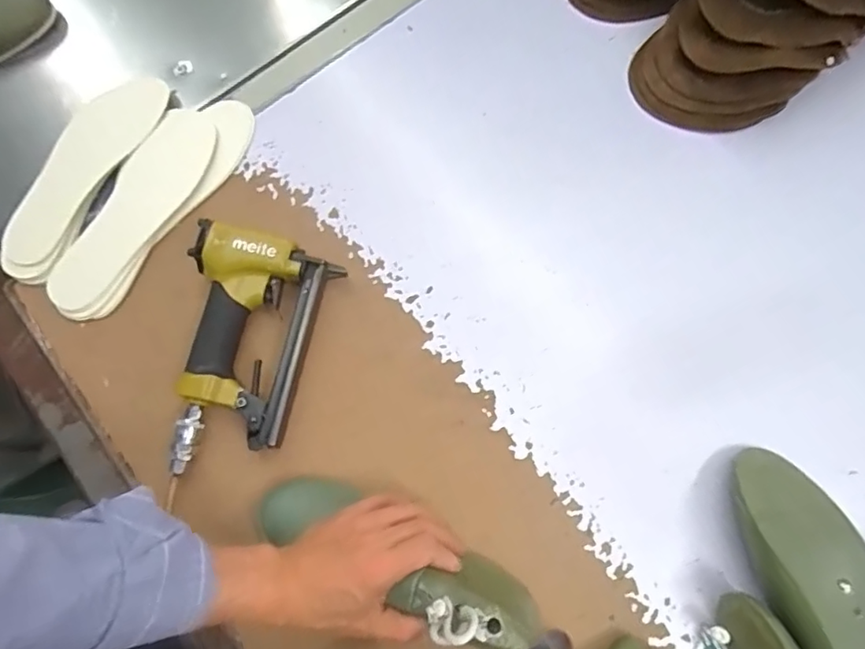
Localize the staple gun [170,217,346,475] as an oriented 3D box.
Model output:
[{"bbox_3d":[-0.183,0.024,0.511,0.136,0.044,0.225,16,75,5],"label":"staple gun"}]

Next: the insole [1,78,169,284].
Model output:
[{"bbox_3d":[-0.367,-0.160,0.574,0.080,0.010,0.245,25,76,8],"label":"insole"}]

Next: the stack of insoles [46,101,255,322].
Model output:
[{"bbox_3d":[-0.287,-0.126,0.563,0.087,0.017,0.264,31,77,9],"label":"stack of insoles"}]

